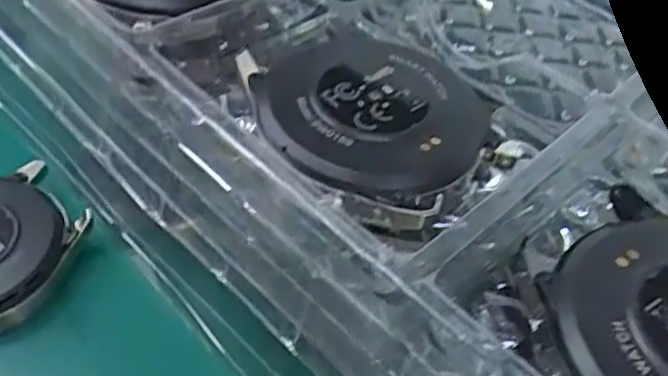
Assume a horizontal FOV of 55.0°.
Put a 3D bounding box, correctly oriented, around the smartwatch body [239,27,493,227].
[{"bbox_3d":[0.006,-0.014,0.124,0.047,0.010,0.043,2,50,-3],"label":"smartwatch body"}]

